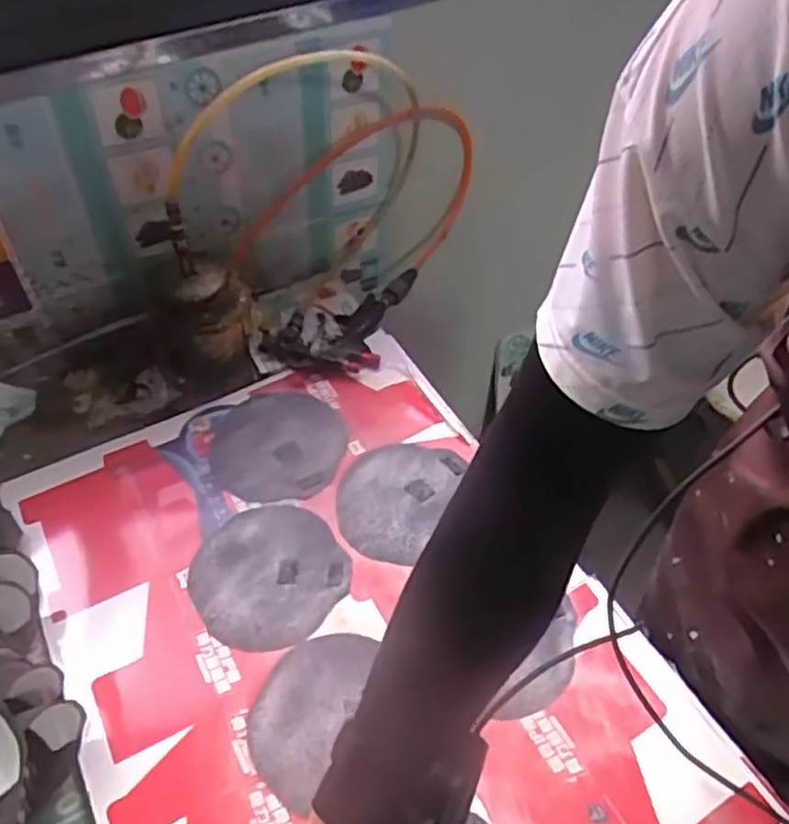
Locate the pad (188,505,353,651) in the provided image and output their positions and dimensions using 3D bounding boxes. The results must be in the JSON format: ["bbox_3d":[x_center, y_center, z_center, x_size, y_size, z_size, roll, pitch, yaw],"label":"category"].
[{"bbox_3d":[-0.122,0.151,0.693,0.140,0.008,0.145,-28,55,-20],"label":"pad"}]

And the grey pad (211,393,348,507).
[{"bbox_3d":[-0.126,0.036,0.796,0.145,0.013,0.146,-6,51,-4],"label":"grey pad"}]

